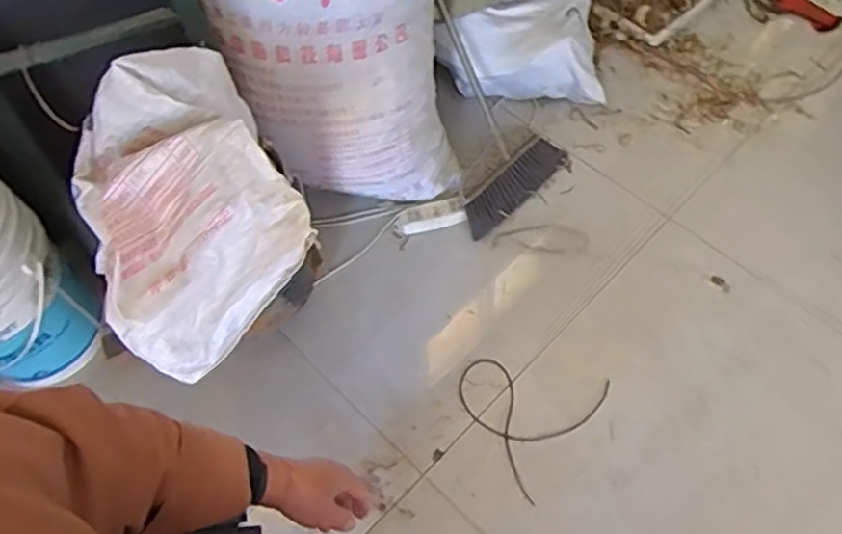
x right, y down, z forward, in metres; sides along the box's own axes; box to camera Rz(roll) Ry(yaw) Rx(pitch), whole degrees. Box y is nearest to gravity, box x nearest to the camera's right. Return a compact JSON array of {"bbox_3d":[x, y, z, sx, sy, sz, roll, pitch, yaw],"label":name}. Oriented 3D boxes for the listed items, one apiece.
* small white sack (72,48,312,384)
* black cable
[{"bbox_3d":[-0.408,-0.096,1.116,0.419,0.210,0.518,-36,75,11],"label":"small white sack"},{"bbox_3d":[0.200,0.280,1.372,0.256,0.013,0.277,34,71,21],"label":"black cable"}]

